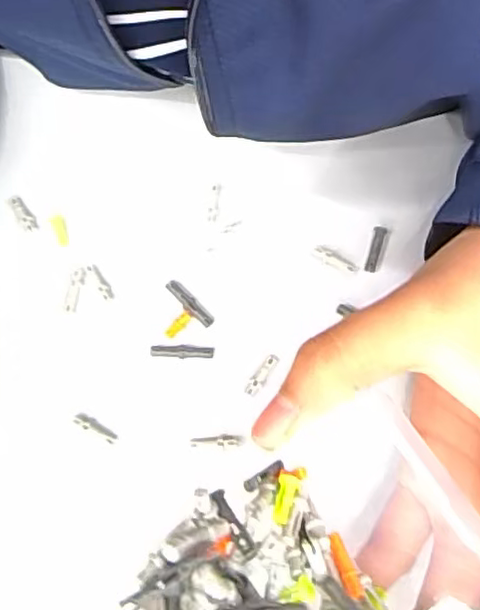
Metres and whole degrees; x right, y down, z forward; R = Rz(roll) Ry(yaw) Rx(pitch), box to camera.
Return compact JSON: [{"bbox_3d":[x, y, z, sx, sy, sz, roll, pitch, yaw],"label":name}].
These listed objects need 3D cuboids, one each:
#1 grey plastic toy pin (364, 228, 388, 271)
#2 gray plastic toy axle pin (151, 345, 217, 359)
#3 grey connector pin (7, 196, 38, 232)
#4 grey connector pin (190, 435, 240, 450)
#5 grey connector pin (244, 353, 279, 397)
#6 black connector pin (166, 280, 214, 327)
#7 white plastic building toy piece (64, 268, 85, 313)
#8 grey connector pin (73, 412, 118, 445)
[{"bbox_3d":[0.056,-0.023,0.262,0.005,0.004,0.020,18,77,6],"label":"grey plastic toy pin"},{"bbox_3d":[-0.023,0.019,0.252,0.025,0.004,0.005,3,76,3],"label":"gray plastic toy axle pin"},{"bbox_3d":[-0.093,-0.039,0.270,0.006,0.004,0.019,-38,78,-7],"label":"grey connector pin"},{"bbox_3d":[-0.010,0.052,0.241,0.018,0.004,0.005,-7,76,0],"label":"grey connector pin"},{"bbox_3d":[0.009,0.027,0.248,0.006,0.004,0.018,37,80,10],"label":"grey connector pin"},{"bbox_3d":[-0.020,-0.001,0.256,0.005,0.004,0.025,-42,78,-8],"label":"black connector pin"},{"bbox_3d":[-0.068,-0.006,0.258,0.006,0.004,0.018,9,76,4],"label":"white plastic building toy piece"},{"bbox_3d":[-0.056,0.048,0.245,0.018,0.004,0.005,30,79,9],"label":"grey connector pin"}]

